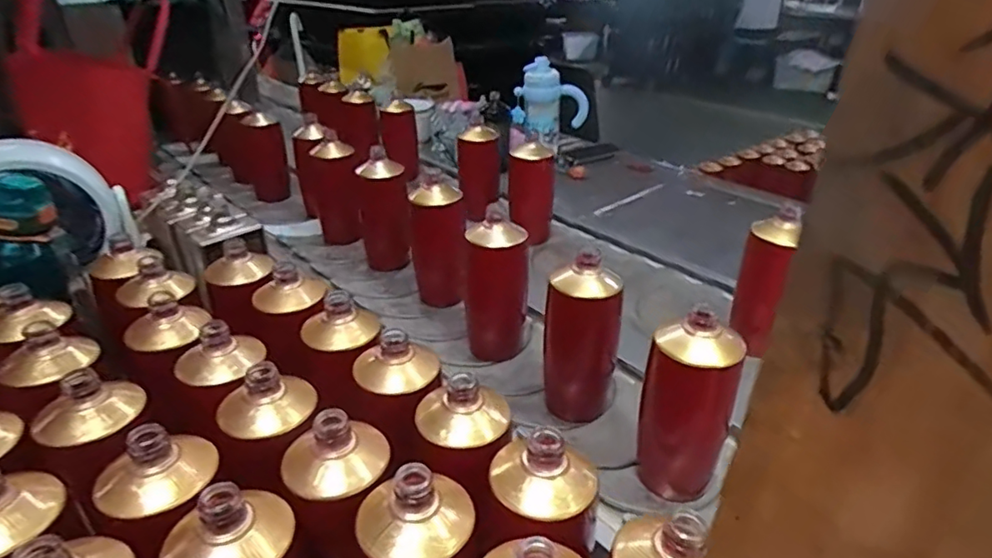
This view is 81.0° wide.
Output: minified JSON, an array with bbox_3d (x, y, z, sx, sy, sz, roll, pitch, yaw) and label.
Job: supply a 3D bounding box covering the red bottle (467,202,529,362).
[{"bbox_3d":[0.000,0.002,0.757,0.075,0.185,0.067,6,30,12],"label":"red bottle"}]

